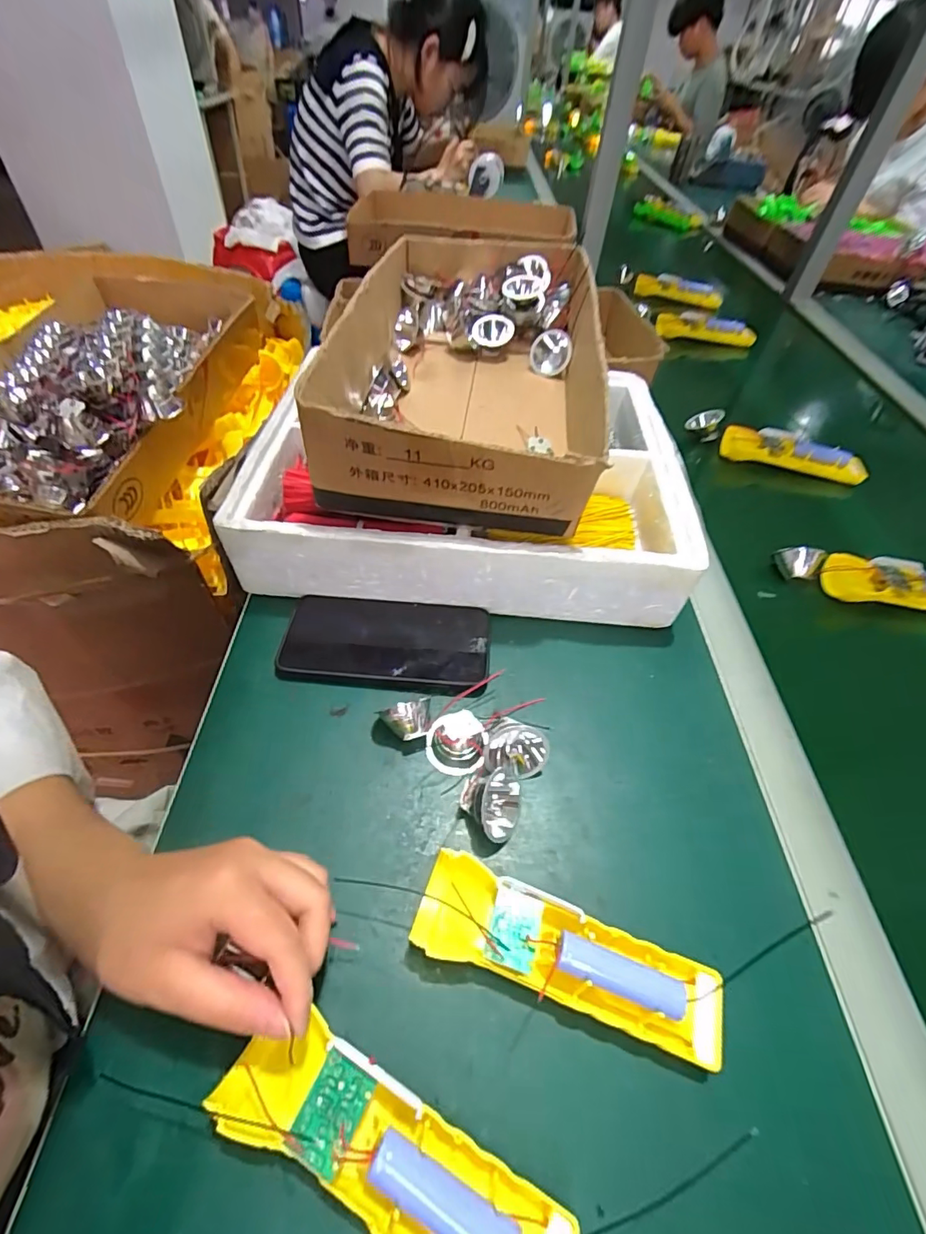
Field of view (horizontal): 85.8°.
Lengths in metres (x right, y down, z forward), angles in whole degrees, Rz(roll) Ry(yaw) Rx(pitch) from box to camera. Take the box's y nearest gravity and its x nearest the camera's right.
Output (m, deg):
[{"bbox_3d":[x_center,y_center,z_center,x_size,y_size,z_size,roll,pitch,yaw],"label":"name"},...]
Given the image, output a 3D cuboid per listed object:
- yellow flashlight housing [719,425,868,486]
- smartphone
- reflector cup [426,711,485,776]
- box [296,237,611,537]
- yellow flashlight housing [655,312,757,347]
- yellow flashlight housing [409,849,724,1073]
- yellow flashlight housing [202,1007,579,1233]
[{"bbox_3d":[0.410,-0.205,0.620,0.169,0.032,0.048,16,51,8],"label":"yellow flashlight housing"},{"bbox_3d":[-0.062,0.022,0.410,0.164,0.015,0.086,3,48,1],"label":"smartphone"},{"bbox_3d":[-0.005,0.089,0.349,0.039,0.024,0.036,2,50,-2],"label":"reflector cup"},{"bbox_3d":[0.008,-0.252,0.486,0.222,0.088,0.425,6,51,0],"label":"box"},{"bbox_3d":[0.415,-0.501,0.863,0.169,0.035,0.051,3,51,-2],"label":"yellow flashlight housing"},{"bbox_3d":[0.055,0.185,0.272,0.162,0.029,0.046,17,51,11],"label":"yellow flashlight housing"},{"bbox_3d":[-0.032,0.239,0.218,0.163,0.030,0.049,23,53,13],"label":"yellow flashlight housing"}]

